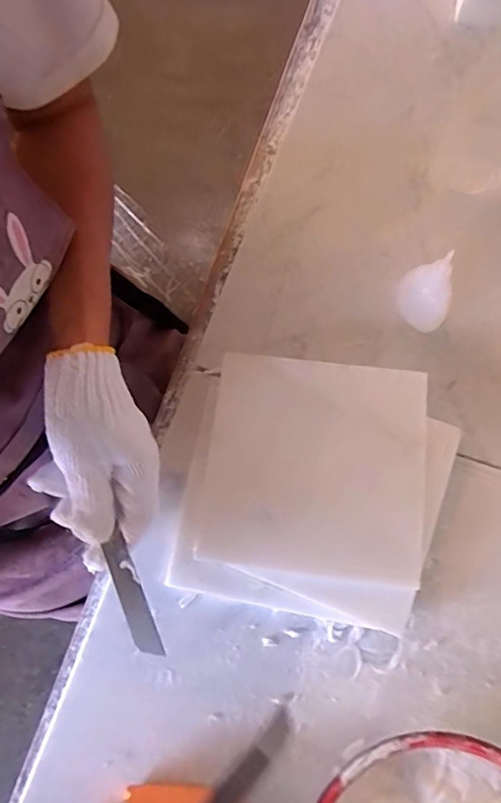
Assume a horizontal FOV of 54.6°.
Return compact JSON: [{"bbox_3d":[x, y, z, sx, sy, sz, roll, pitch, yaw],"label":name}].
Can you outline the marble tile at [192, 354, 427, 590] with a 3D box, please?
[{"bbox_3d":[0.045,0.046,0.352,0.152,0.009,0.150,6,78,8],"label":"marble tile"}]

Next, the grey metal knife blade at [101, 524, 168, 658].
[{"bbox_3d":[-0.080,0.129,0.324,0.017,0.004,0.081,-23,78,-4],"label":"grey metal knife blade"}]

